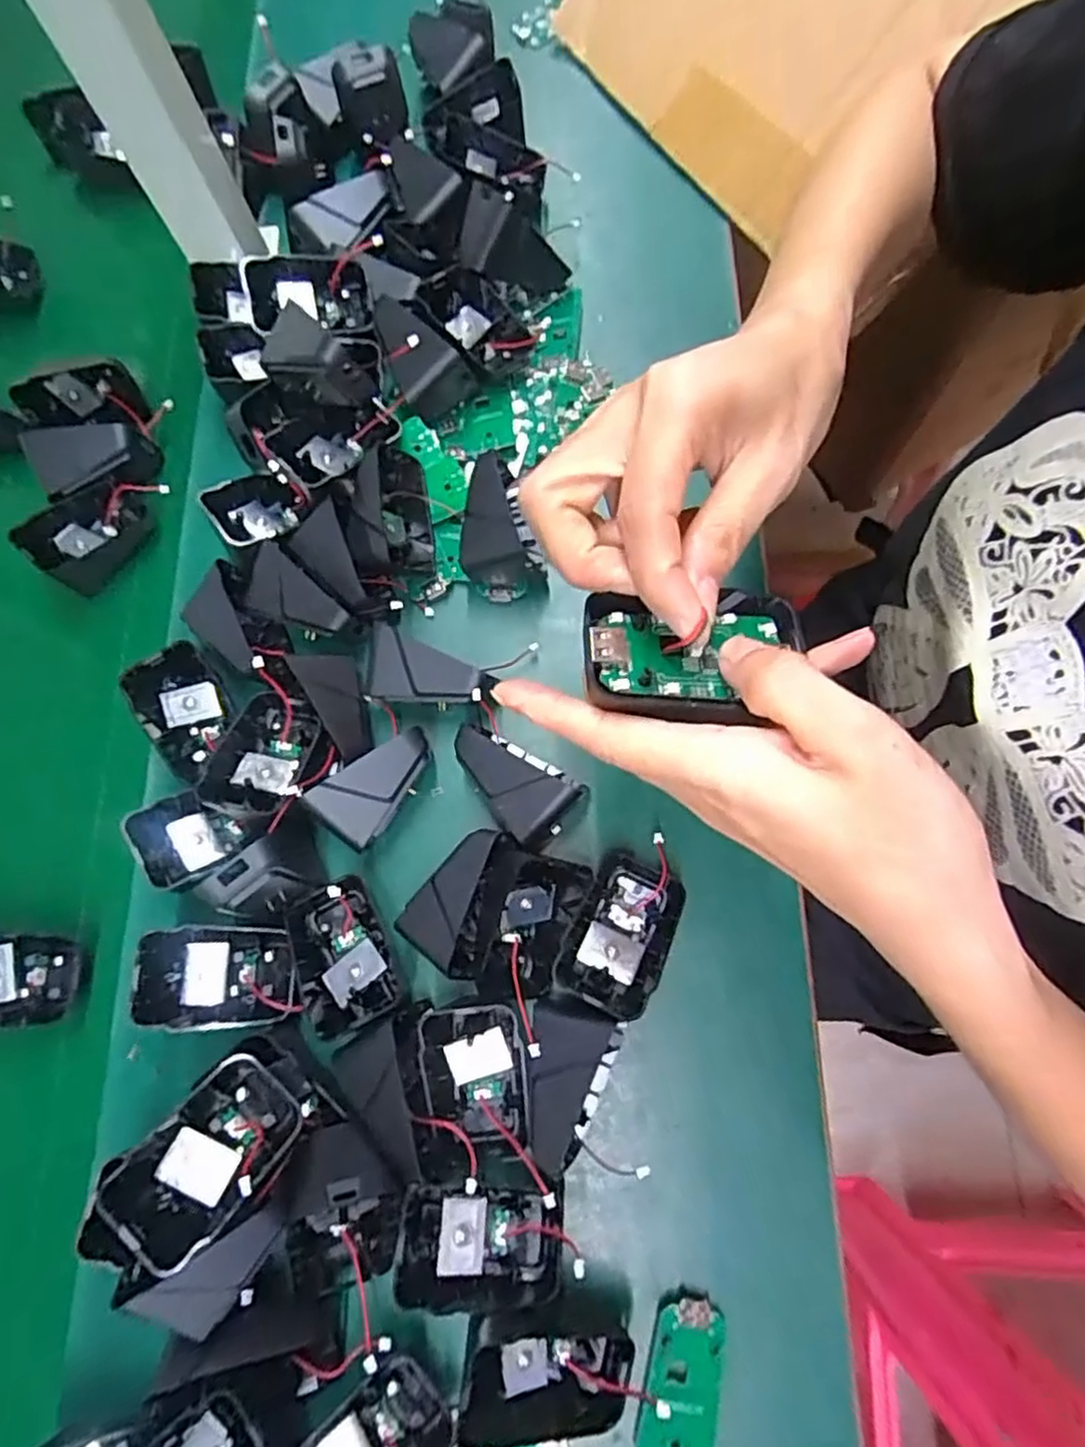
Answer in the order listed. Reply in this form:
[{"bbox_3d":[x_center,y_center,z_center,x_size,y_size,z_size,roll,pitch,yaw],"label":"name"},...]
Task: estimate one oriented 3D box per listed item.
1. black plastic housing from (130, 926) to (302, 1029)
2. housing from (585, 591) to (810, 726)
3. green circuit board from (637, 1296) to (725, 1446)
[{"bbox_3d":[-0.152,0.119,0.331,0.069,0.027,0.044,0,76,2],"label":"black plastic housing"},{"bbox_3d":[0.048,-0.023,0.221,0.069,0.015,0.043,1,76,2],"label":"housing"},{"bbox_3d":[0.059,0.279,0.293,0.030,0.006,0.063,9,76,4],"label":"green circuit board"}]

